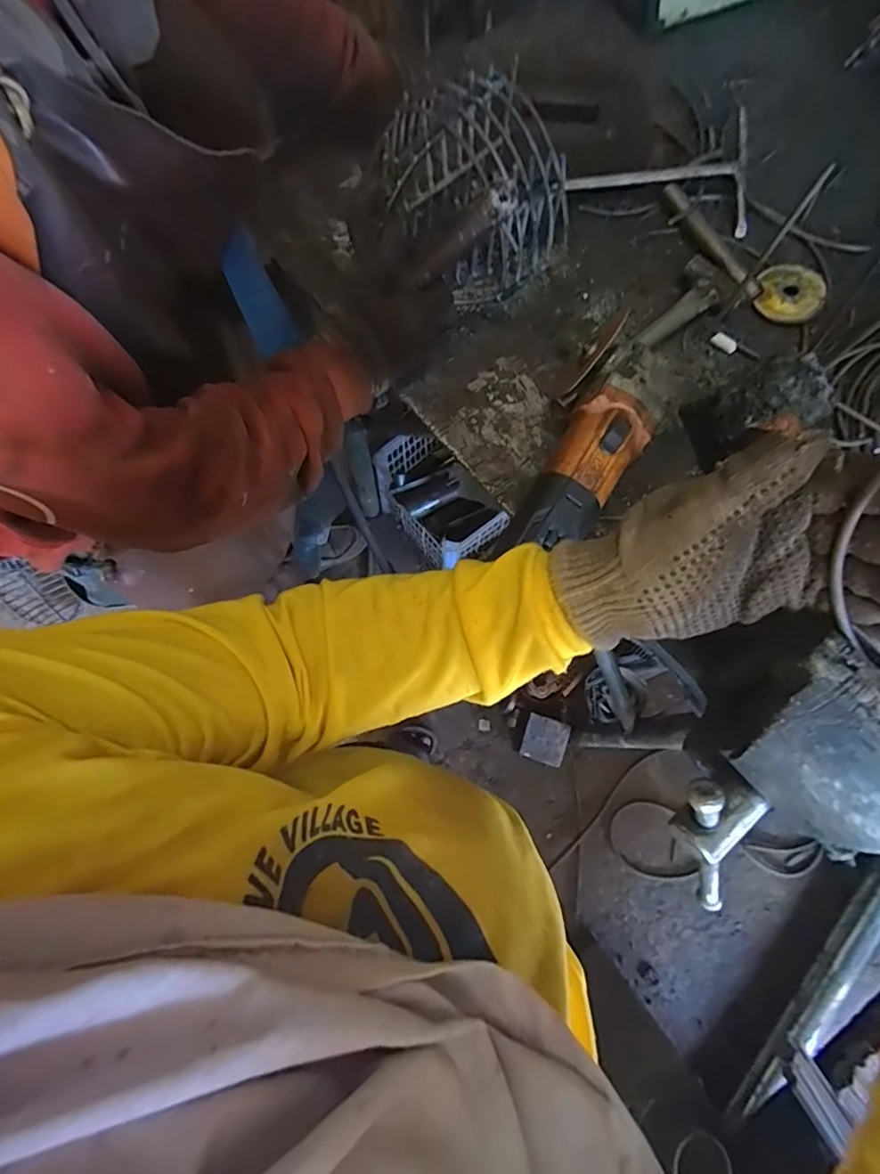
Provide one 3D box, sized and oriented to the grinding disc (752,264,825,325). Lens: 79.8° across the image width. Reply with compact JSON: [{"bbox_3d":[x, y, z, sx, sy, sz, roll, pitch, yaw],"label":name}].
[{"bbox_3d":[0.385,-0.323,0.579,0.071,0.013,0.071,0,75,0],"label":"grinding disc"}]

